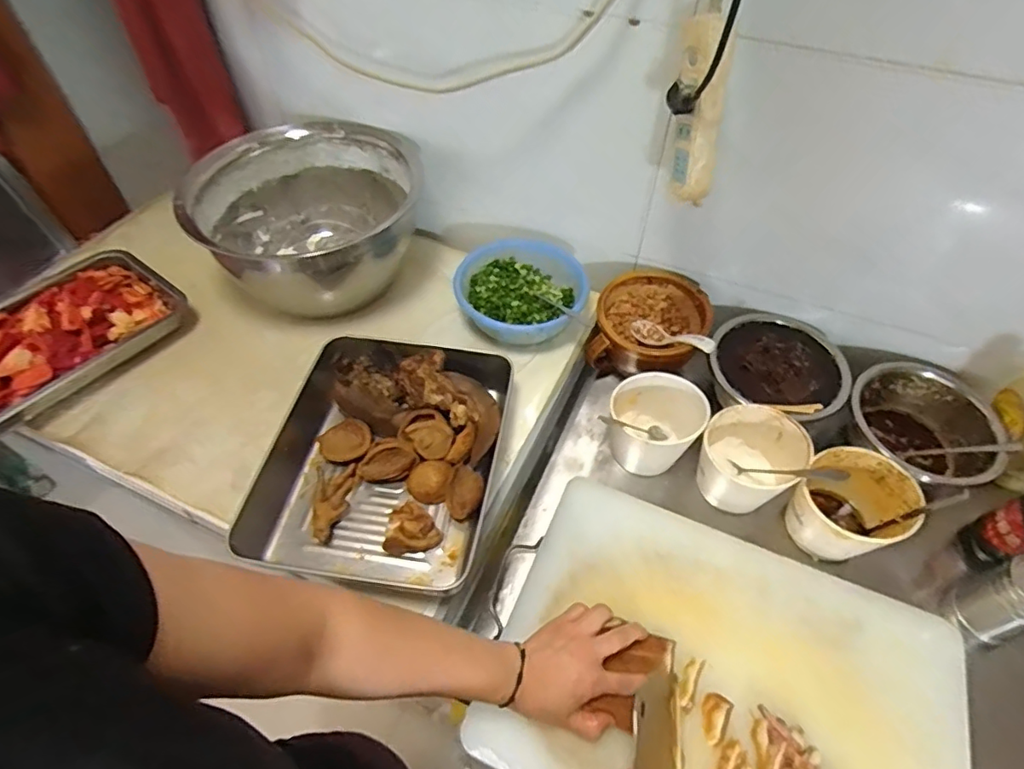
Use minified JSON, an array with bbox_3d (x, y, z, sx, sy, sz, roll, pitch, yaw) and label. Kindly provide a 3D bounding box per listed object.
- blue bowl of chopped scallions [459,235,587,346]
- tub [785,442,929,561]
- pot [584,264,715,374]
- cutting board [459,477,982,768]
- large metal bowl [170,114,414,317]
[{"bbox_3d":[0.011,-0.132,0.821,0.183,0.059,0.188,-12,53,-10],"label":"blue bowl of chopped scallions"},{"bbox_3d":[0.389,0.146,0.663,0.110,0.109,0.111,0,52,0],"label":"tub"},{"bbox_3d":[0.196,-0.083,0.813,0.148,0.096,0.149,0,52,0],"label":"pot"},{"bbox_3d":[0.224,0.297,0.565,0.446,0.023,0.321,20,54,14],"label":"cutting board"},{"bbox_3d":[-0.283,-0.232,0.826,0.276,0.172,0.292,0,52,0],"label":"large metal bowl"}]

